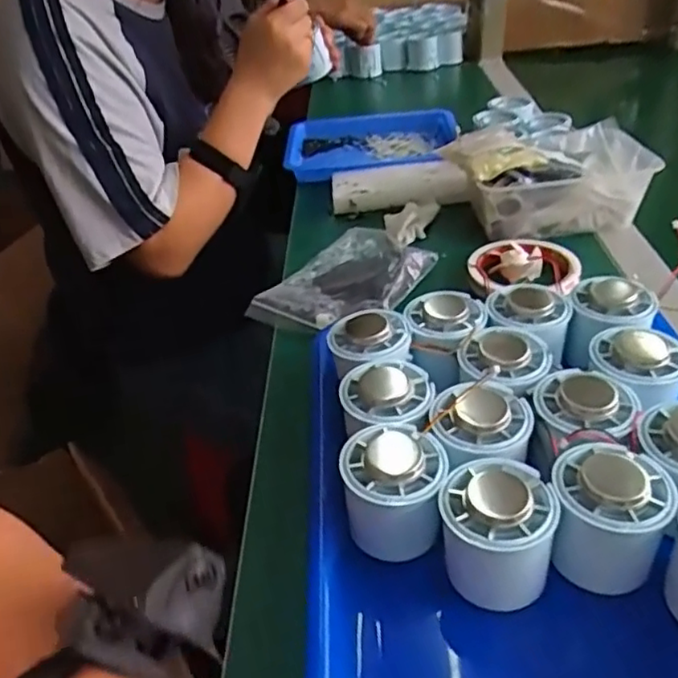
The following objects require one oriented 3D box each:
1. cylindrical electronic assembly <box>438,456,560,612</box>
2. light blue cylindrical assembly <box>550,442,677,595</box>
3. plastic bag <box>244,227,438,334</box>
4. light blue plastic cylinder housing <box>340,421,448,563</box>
[{"bbox_3d":[0.077,0.097,0.314,0.053,0.053,0.057,-4,35,3],"label":"cylindrical electronic assembly"},{"bbox_3d":[0.134,0.086,0.316,0.053,0.059,0.050,-4,35,3],"label":"light blue cylindrical assembly"},{"bbox_3d":[0.009,-0.051,0.548,0.096,0.030,0.145,23,44,35],"label":"plastic bag"},{"bbox_3d":[0.030,0.082,0.344,0.054,0.054,0.056,-8,35,-2],"label":"light blue plastic cylinder housing"}]

